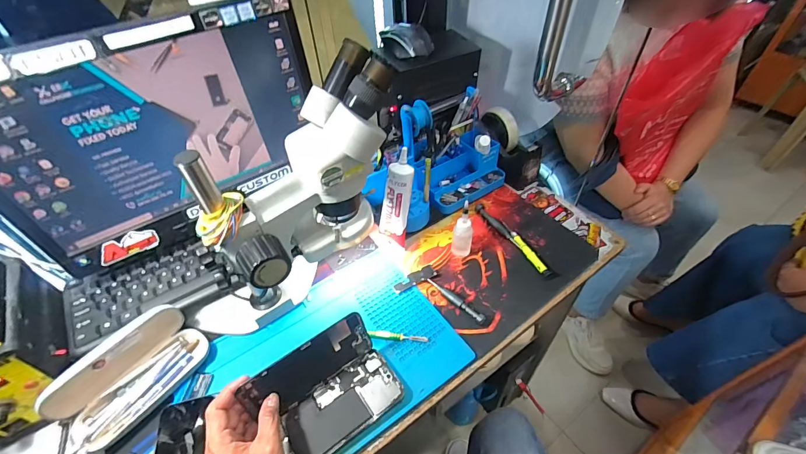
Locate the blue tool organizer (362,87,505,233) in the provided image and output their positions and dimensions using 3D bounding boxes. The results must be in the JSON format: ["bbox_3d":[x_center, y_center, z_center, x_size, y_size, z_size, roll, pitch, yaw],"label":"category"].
[{"bbox_3d":[0.058,-0.118,0.649,0.264,0.134,0.136,-26,51,-19],"label":"blue tool organizer"}]

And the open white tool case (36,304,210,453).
[{"bbox_3d":[-0.332,0.175,0.451,0.078,0.074,0.162,26,54,24],"label":"open white tool case"}]

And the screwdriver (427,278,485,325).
[{"bbox_3d":[0.078,0.107,0.545,0.014,0.011,0.101,-35,55,-26],"label":"screwdriver"}]

